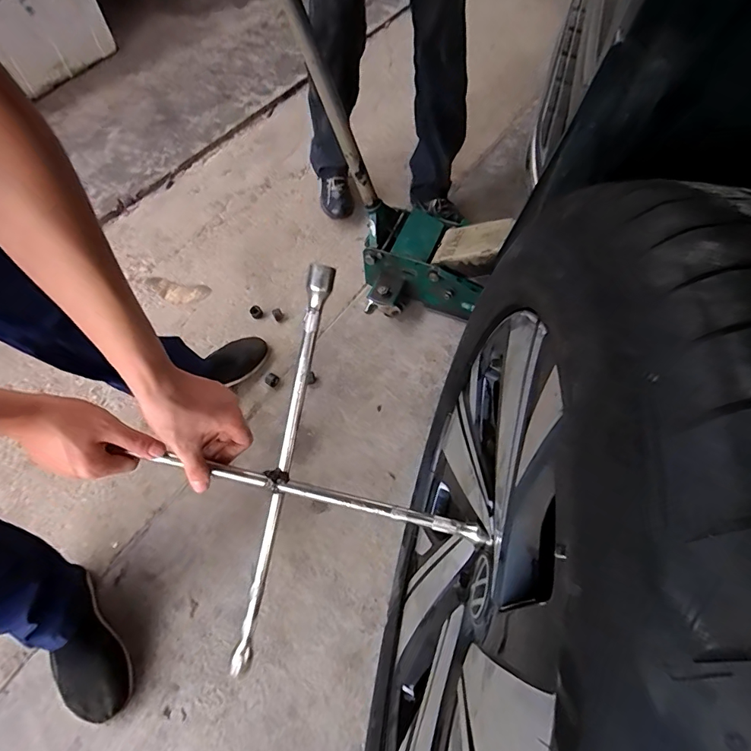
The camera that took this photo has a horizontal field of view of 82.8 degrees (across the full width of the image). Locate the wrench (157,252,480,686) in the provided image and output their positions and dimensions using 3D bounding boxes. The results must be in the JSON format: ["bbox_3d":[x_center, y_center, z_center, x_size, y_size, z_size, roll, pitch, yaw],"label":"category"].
[{"bbox_3d":[-0.103,0.141,0.486,0.401,0.024,0.330,-39,92,12],"label":"wrench"}]

